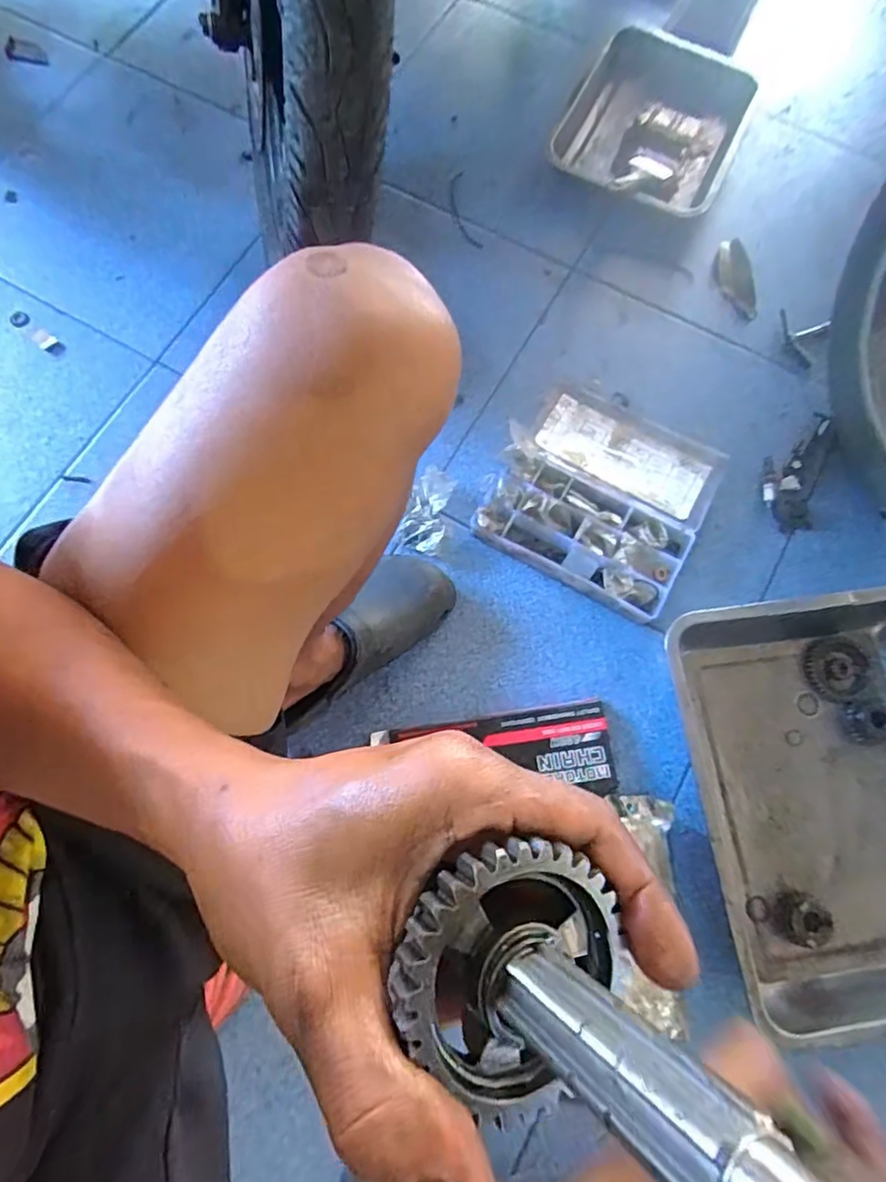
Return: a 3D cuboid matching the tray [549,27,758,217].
[{"bbox_3d":[0.302,-0.668,0.878,0.239,0.051,0.307,23,75,7],"label":"tray"}]

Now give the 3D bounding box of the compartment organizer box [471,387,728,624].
[{"bbox_3d":[0.187,-0.116,0.714,0.228,0.045,0.233,27,75,8],"label":"compartment organizer box"}]

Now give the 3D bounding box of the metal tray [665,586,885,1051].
[{"bbox_3d":[0.405,0.207,0.611,0.284,0.066,0.406,-11,73,-3],"label":"metal tray"}]

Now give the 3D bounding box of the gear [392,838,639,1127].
[{"bbox_3d":[0.016,0.092,0.151,0.057,0.015,0.057,2,85,-23],"label":"gear"}]

